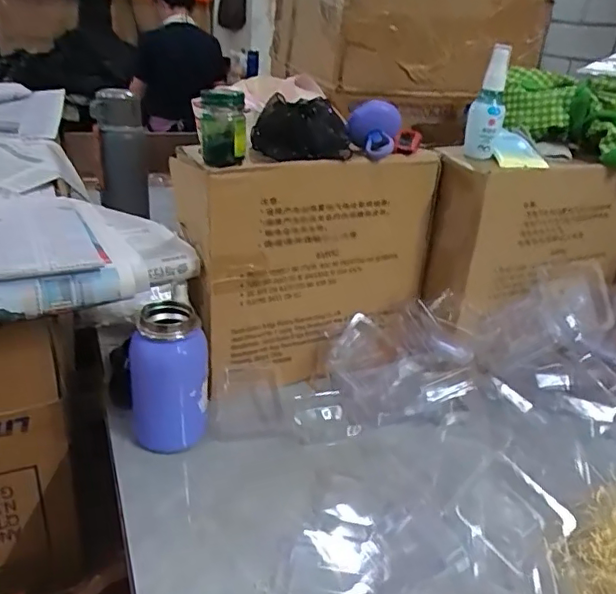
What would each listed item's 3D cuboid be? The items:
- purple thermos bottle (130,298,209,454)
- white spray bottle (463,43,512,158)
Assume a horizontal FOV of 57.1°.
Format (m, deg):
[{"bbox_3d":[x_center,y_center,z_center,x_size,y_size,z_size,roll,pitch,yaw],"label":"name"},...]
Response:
[{"bbox_3d":[-0.139,0.084,0.565,0.072,0.143,0.063,-4,28,-17],"label":"purple thermos bottle"},{"bbox_3d":[0.201,-0.215,0.630,0.038,0.117,0.030,12,28,14],"label":"white spray bottle"}]

